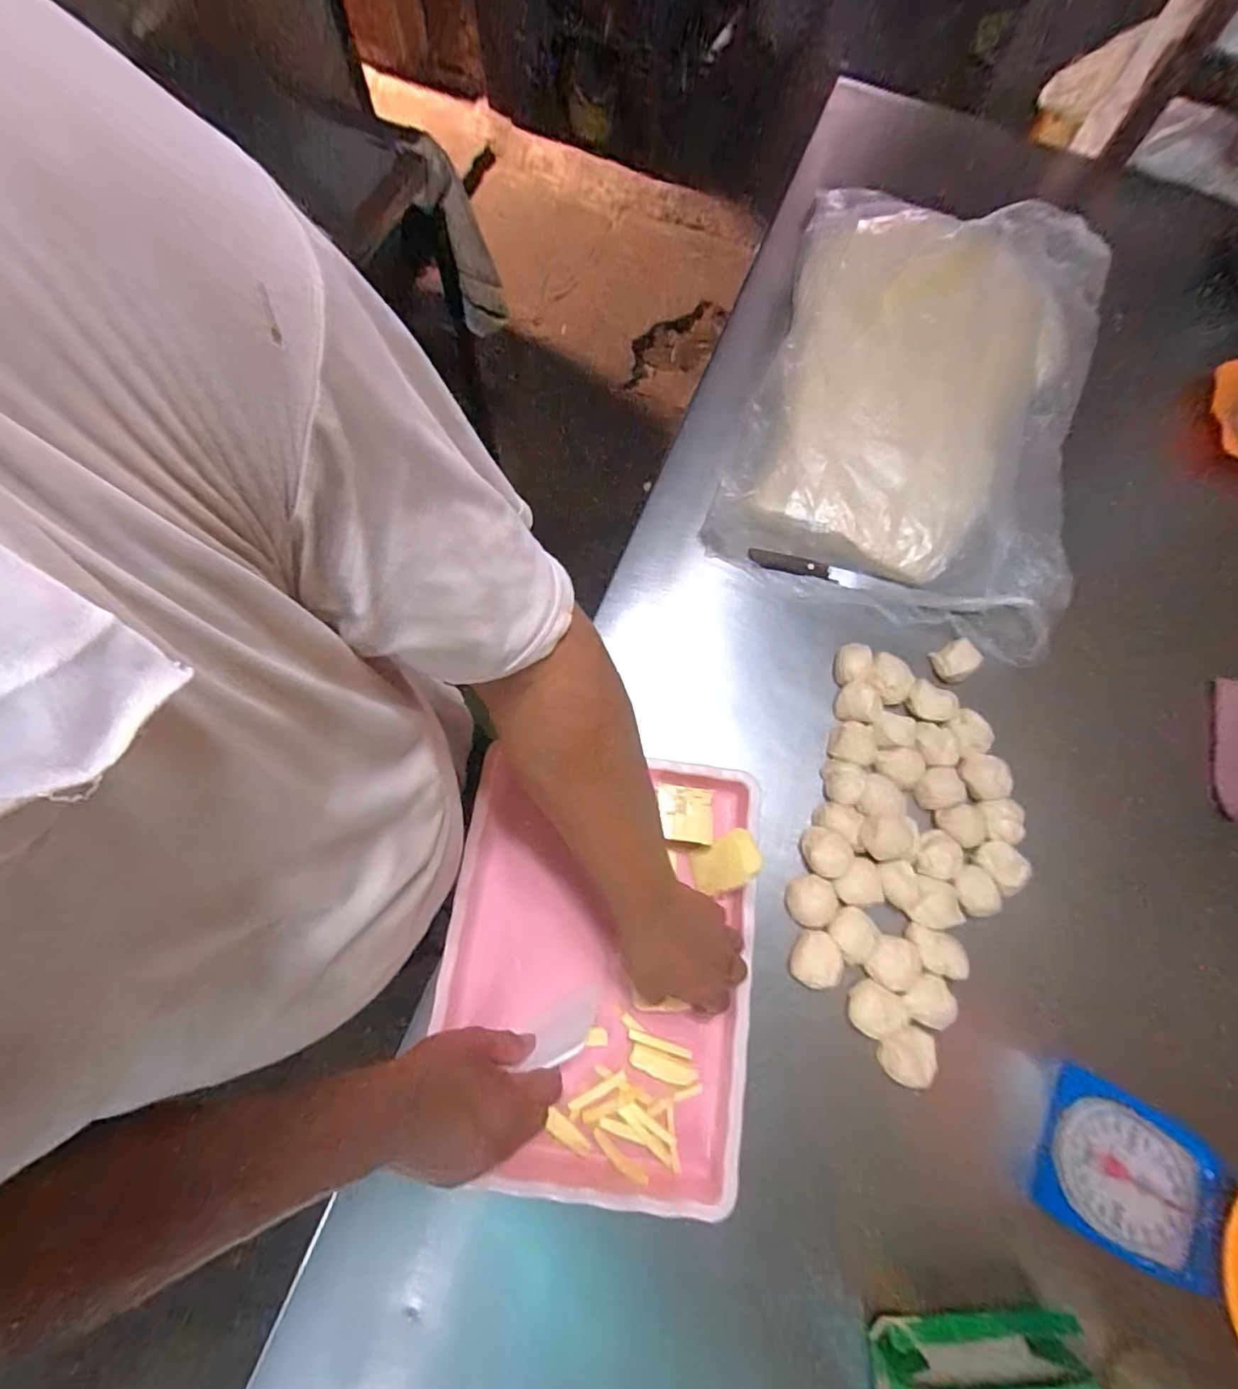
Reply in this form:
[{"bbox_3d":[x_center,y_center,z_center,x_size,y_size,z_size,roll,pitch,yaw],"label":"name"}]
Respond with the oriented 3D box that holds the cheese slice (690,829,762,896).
[{"bbox_3d":[0.102,0.163,0.531,0.067,0.004,0.044,-33,67,7],"label":"cheese slice"}]

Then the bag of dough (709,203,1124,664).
[{"bbox_3d":[0.374,-0.374,0.681,0.397,0.084,0.600,19,74,4],"label":"bag of dough"}]

